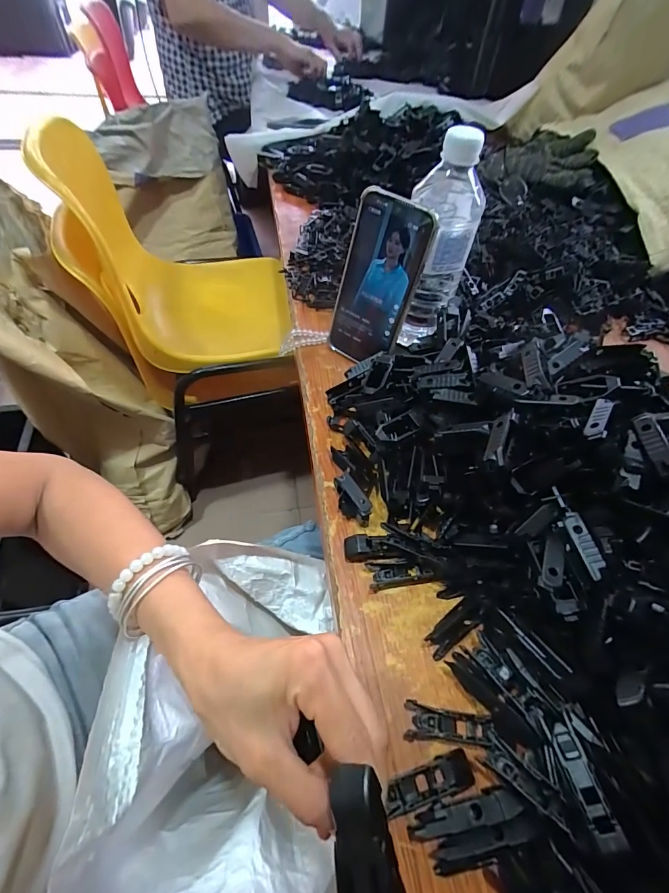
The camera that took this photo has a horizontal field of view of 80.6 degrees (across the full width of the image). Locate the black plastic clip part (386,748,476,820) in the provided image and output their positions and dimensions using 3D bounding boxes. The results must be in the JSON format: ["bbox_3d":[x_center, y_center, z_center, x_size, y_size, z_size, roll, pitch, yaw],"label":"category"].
[{"bbox_3d":[0.059,0.208,0.244,0.058,0.010,0.019,-12,57,-12],"label":"black plastic clip part"}]

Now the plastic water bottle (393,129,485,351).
[{"bbox_3d":[0.108,-0.189,0.408,0.060,0.215,0.074,1,55,-3],"label":"plastic water bottle"}]

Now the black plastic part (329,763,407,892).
[{"bbox_3d":[0.012,0.165,0.154,0.026,0.012,0.063,-9,69,-10],"label":"black plastic part"}]

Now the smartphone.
[{"bbox_3d":[0.042,-0.165,0.411,0.084,0.163,0.016,35,44,19],"label":"smartphone"}]

